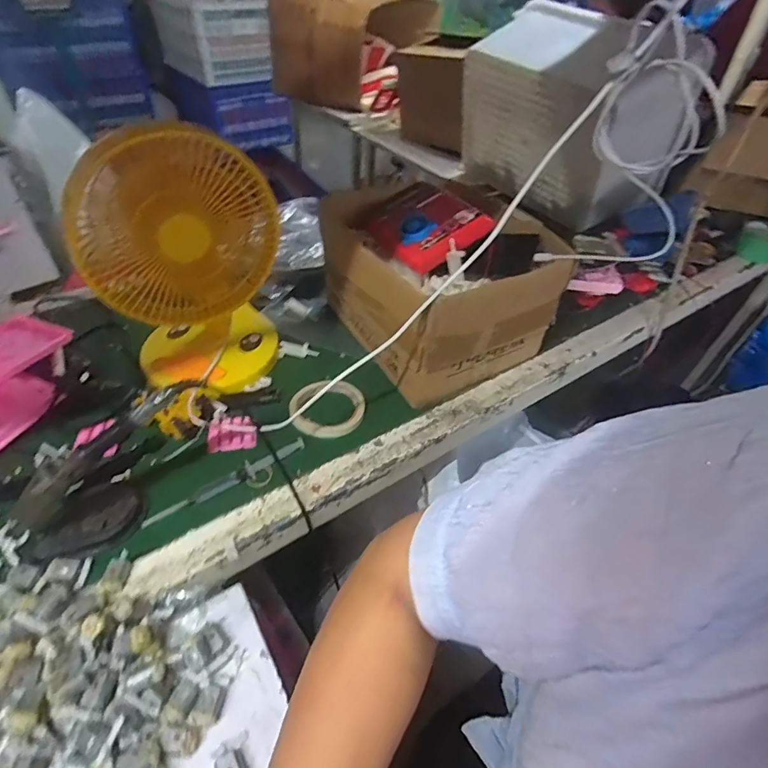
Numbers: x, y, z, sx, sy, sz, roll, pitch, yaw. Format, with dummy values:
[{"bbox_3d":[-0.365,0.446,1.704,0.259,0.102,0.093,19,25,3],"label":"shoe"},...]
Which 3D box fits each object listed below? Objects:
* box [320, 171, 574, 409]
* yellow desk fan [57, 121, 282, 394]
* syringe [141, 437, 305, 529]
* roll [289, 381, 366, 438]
[{"bbox_3d":[0.068,-0.169,0.698,0.270,0.171,0.335,-24,51,-25],"label":"box"},{"bbox_3d":[-0.239,-0.135,0.575,0.205,0.323,0.145,-32,54,-30],"label":"yellow desk fan"},{"bbox_3d":[-0.182,0.113,0.538,0.190,0.017,0.021,-22,51,-22],"label":"syringe"},{"bbox_3d":[-0.077,0.034,0.623,0.097,0.024,0.090,1,45,-1],"label":"roll"}]

